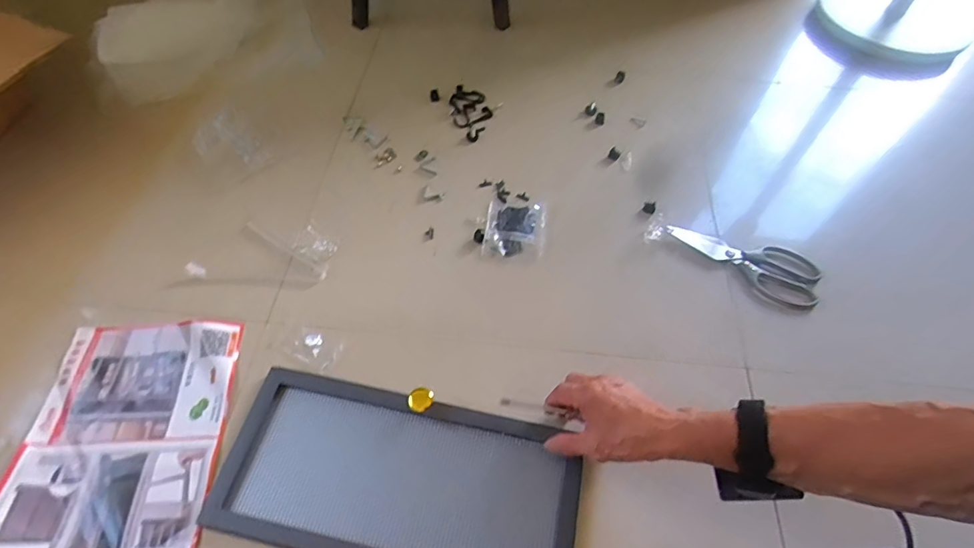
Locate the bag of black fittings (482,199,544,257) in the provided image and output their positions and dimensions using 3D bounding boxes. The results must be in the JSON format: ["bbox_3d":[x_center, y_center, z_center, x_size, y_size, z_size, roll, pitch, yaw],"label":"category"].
[{"bbox_3d":[0.040,-0.069,0.723,0.081,0.012,0.094,7,56,2],"label":"bag of black fittings"}]

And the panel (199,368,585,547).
[{"bbox_3d":[-0.089,0.208,0.521,0.361,0.024,0.170,12,56,8],"label":"panel"}]

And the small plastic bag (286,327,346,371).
[{"bbox_3d":[-0.211,0.089,0.615,0.067,0.006,0.043,23,58,12],"label":"small plastic bag"}]

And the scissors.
[{"bbox_3d":[0.350,-0.019,0.695,0.205,0.014,0.086,24,68,9],"label":"scissors"}]

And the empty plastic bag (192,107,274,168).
[{"bbox_3d":[-0.396,-0.201,0.784,0.142,0.027,0.084,40,63,22],"label":"empty plastic bag"}]

